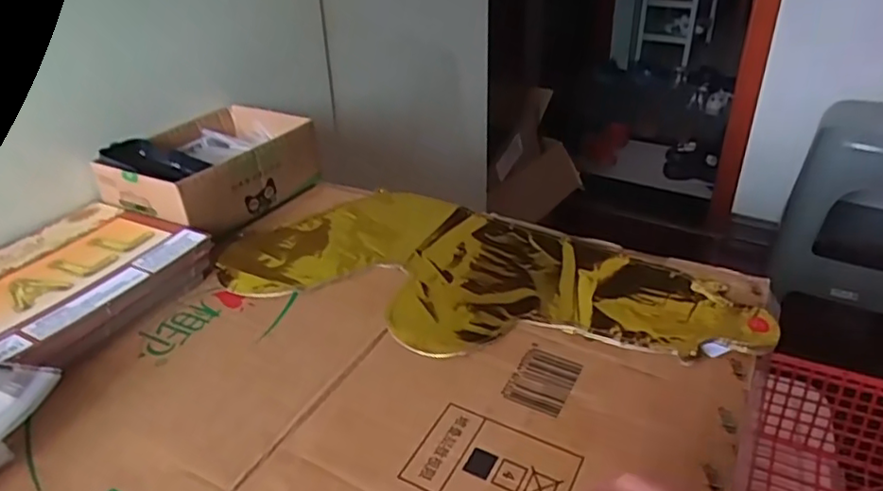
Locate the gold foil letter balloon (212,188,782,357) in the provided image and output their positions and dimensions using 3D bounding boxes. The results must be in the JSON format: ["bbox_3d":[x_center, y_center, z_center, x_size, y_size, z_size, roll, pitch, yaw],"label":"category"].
[{"bbox_3d":[0.026,0.019,0.527,0.438,0.011,0.202,11,34,19],"label":"gold foil letter balloon"}]

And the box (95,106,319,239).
[{"bbox_3d":[-0.235,-0.082,0.648,0.143,0.065,0.188,13,35,22],"label":"box"}]

